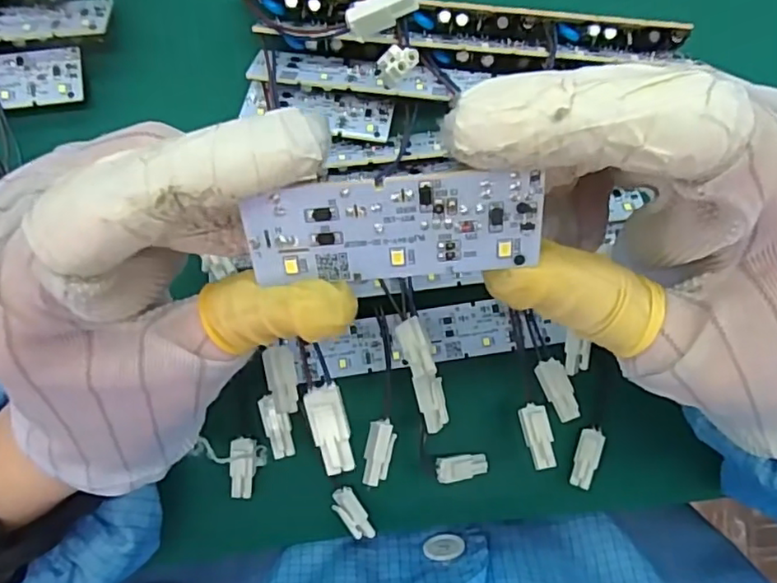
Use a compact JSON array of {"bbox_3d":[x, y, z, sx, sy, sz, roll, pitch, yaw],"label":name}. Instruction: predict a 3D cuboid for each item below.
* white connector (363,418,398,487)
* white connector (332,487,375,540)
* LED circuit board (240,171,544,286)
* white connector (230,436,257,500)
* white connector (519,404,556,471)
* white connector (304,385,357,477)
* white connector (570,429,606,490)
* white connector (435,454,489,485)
[{"bbox_3d":[-0.004,0.066,0.244,0.012,0.006,0.026,12,76,-3],"label":"white connector"},{"bbox_3d":[-0.016,0.102,0.269,0.011,0.005,0.027,-32,93,-1],"label":"white connector"},{"bbox_3d":[0.002,-0.013,0.128,0.062,0.004,0.024,-3,122,0],"label":"LED circuit board"},{"bbox_3d":[-0.065,0.080,0.265,0.010,0.007,0.026,1,92,-2],"label":"white connector"},{"bbox_3d":[0.063,0.060,0.247,0.012,0.005,0.026,-10,72,-2],"label":"white connector"},{"bbox_3d":[-0.017,0.042,0.175,0.011,0.005,0.026,-13,92,-2],"label":"white connector"},{"bbox_3d":[0.091,0.076,0.271,0.010,0.006,0.026,22,78,-3],"label":"white connector"},{"bbox_3d":[0.033,0.079,0.265,0.025,0.005,0.010,-3,92,-24],"label":"white connector"}]

